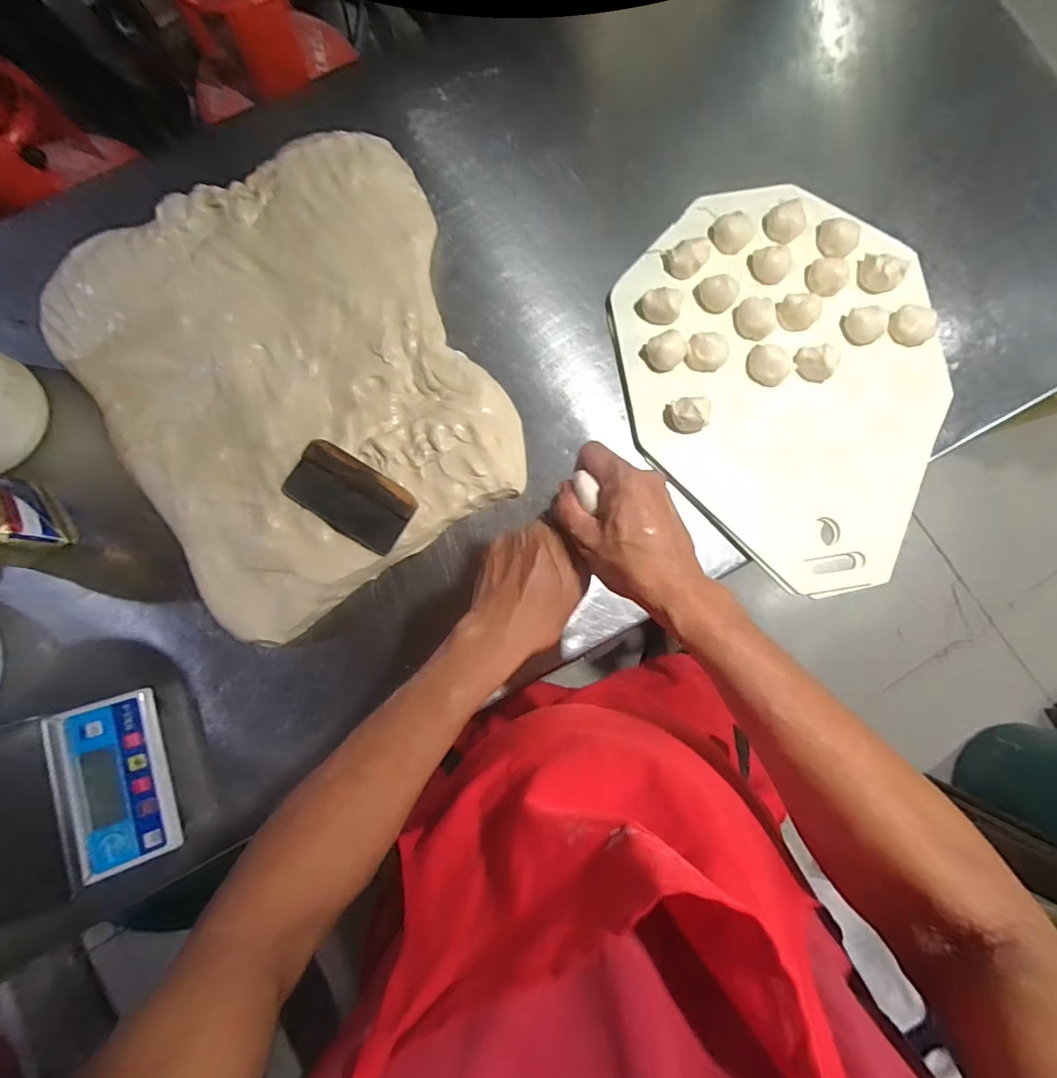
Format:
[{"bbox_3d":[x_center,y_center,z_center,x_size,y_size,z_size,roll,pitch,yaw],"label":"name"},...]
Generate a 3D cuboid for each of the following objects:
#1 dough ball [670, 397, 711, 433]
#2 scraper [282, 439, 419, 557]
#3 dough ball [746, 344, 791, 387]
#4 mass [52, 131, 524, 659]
[{"bbox_3d":[0.191,-0.148,0.605,0.042,0.050,0.032,7,83,1],"label":"dough ball"},{"bbox_3d":[-0.205,-0.048,0.581,0.143,0.030,0.080,33,84,4],"label":"scraper"},{"bbox_3d":[0.295,-0.214,0.615,0.046,0.029,0.043,0,83,0],"label":"dough ball"},{"bbox_3d":[-0.269,-0.204,0.617,0.466,0.056,0.519,-32,84,-4],"label":"mass"}]

